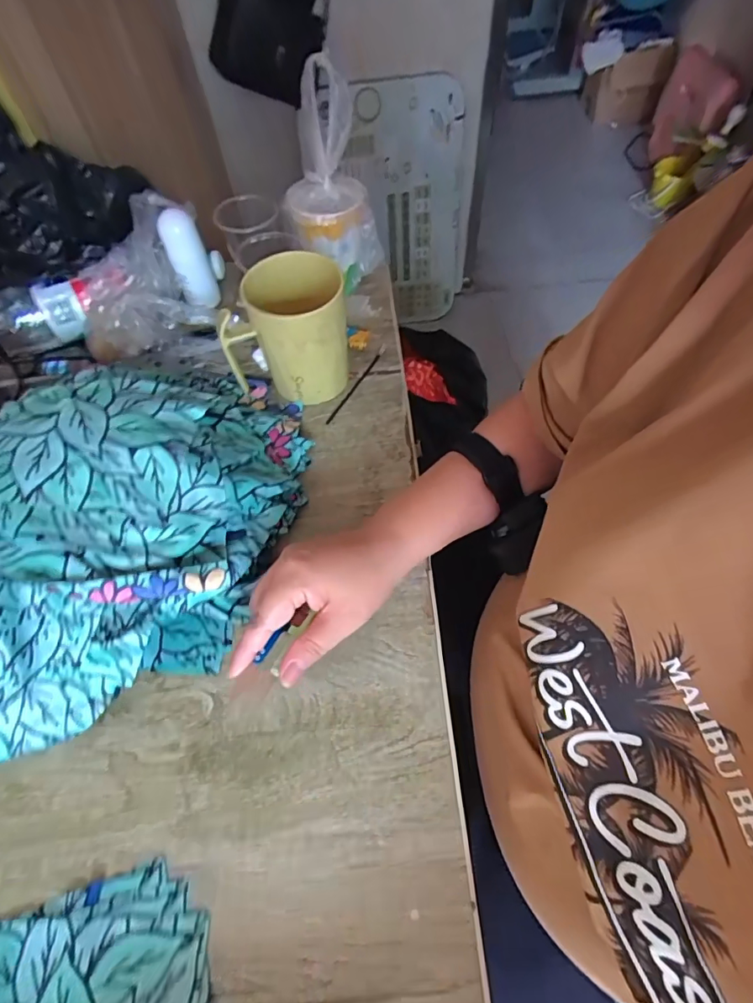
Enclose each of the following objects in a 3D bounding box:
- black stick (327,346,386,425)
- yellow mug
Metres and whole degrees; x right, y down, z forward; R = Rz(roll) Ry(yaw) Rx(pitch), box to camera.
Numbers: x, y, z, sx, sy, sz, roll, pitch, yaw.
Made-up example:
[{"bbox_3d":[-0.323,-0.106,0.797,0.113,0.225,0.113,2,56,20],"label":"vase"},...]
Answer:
[{"bbox_3d":[-0.018,-0.118,0.478,0.007,0.005,0.114,25,64,14],"label":"black stick"},{"bbox_3d":[-0.078,-0.150,0.430,0.103,0.109,0.082,-5,61,-2],"label":"yellow mug"}]

